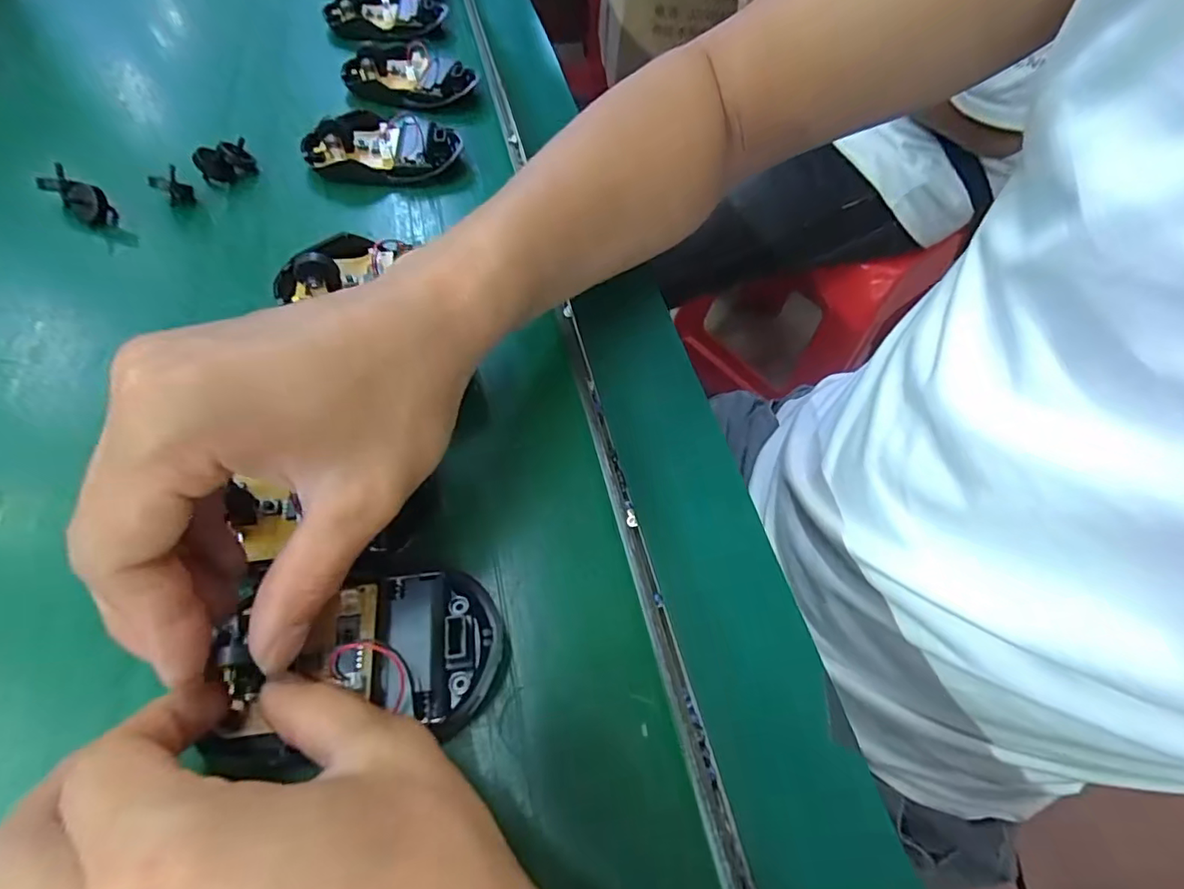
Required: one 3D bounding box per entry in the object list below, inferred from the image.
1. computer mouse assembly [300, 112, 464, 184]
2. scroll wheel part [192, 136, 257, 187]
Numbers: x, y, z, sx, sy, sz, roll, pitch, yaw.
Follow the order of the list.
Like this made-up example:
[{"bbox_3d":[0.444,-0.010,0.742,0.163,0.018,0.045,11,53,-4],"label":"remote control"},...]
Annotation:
[{"bbox_3d":[-0.130,-0.188,0.340,0.091,0.019,0.056,-2,62,-5],"label":"computer mouse assembly"},{"bbox_3d":[-0.219,-0.169,0.325,0.031,0.016,0.019,-36,69,-20],"label":"scroll wheel part"}]

